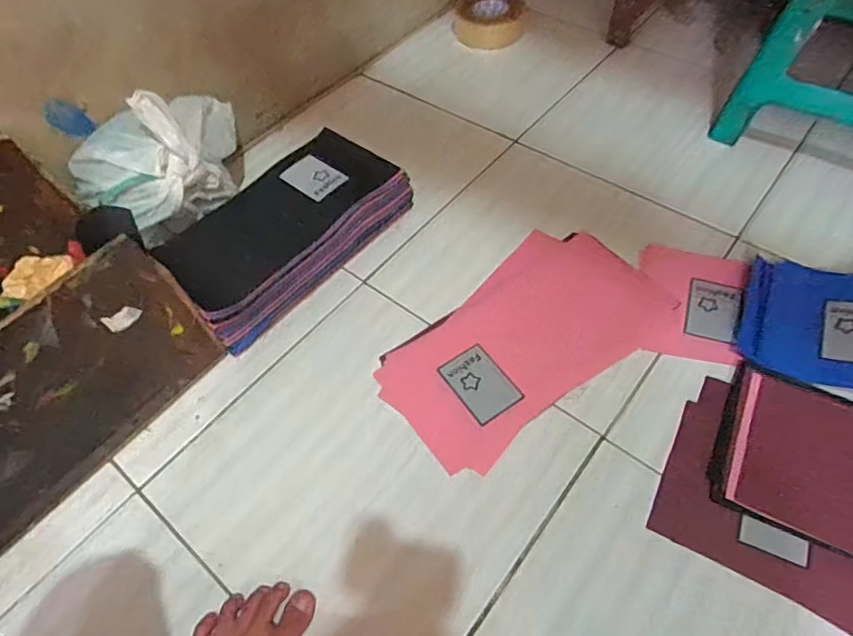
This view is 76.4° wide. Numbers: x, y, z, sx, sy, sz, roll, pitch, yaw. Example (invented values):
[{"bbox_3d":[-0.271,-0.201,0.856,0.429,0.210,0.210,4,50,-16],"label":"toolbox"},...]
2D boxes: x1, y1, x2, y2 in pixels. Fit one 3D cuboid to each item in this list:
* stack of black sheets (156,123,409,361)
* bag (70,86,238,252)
[{"bbox_3d":[-0.214,-0.130,0.821,0.188,0.089,0.359,35,65,24],"label":"stack of black sheets"},{"bbox_3d":[-0.383,-0.237,0.781,0.235,0.138,0.220,-26,58,-13],"label":"bag"}]

